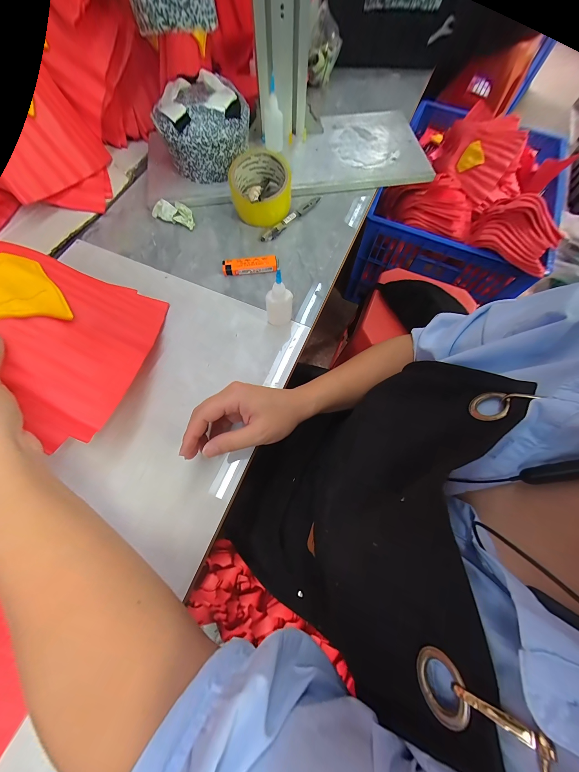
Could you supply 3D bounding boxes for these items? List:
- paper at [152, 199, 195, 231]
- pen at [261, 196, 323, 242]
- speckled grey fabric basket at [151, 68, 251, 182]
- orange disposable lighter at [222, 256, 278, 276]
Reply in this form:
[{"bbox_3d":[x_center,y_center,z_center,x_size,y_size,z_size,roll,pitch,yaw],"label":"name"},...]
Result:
[{"bbox_3d":[-0.182,-0.280,0.403,0.069,0.015,0.036,23,71,6],"label":"paper"},{"bbox_3d":[0.006,-0.273,0.404,0.016,0.010,0.132,40,74,12],"label":"pen"},{"bbox_3d":[-0.136,-0.408,0.407,0.138,0.091,0.126,-10,71,-6],"label":"speckled grey fabric basket"},{"bbox_3d":[-0.058,-0.177,0.370,0.080,0.014,0.022,-7,70,-4],"label":"orange disposable lighter"}]

